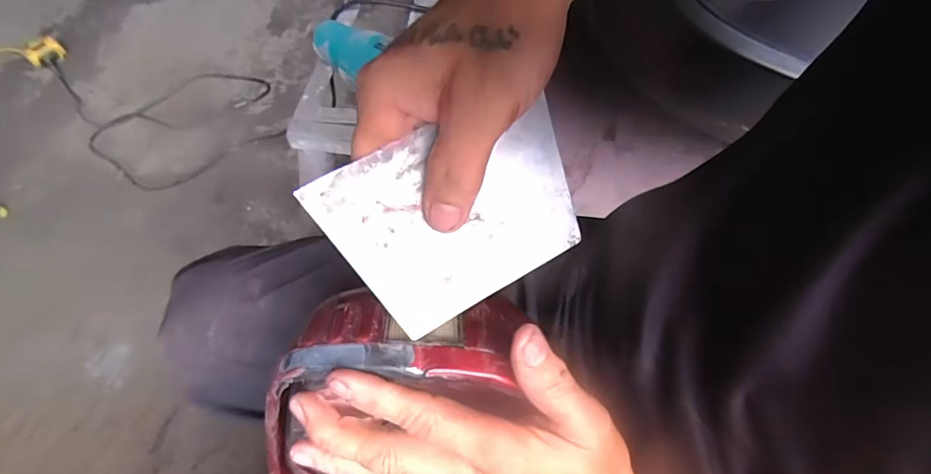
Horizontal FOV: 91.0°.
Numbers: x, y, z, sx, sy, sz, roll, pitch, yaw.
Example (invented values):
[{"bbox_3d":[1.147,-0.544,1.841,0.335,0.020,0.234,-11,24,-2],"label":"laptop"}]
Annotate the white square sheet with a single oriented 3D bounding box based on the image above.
[{"bbox_3d":[-0.002,-0.010,0.219,0.115,0.088,0.004,-28,21,-9],"label":"white square sheet"}]

